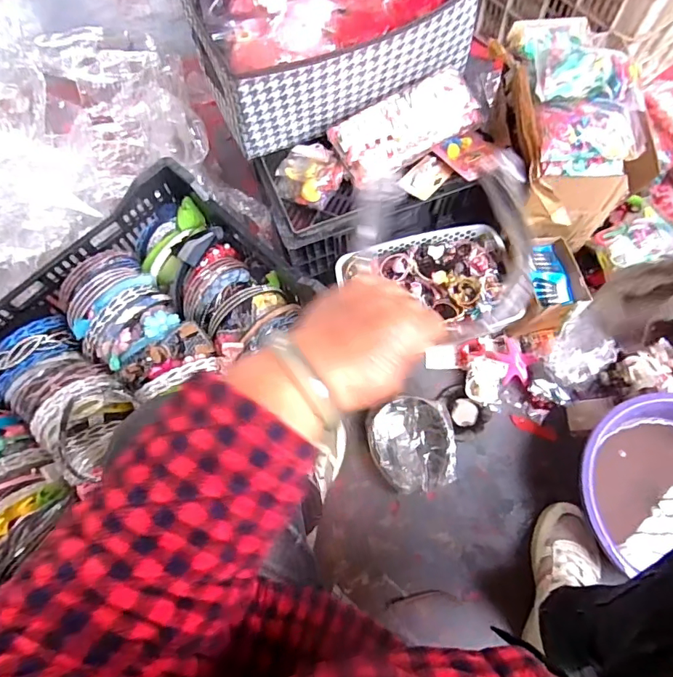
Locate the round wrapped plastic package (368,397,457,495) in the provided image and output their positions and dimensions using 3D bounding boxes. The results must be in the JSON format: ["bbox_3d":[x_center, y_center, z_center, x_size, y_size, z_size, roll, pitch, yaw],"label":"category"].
[{"bbox_3d":[0.127,0.176,0.781,0.135,0.022,0.145,-1,69,3],"label":"round wrapped plastic package"}]

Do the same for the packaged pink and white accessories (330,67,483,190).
[{"bbox_3d":[0.109,-0.334,0.738,0.237,0.056,0.102,-30,71,-8],"label":"packaged pink and white accessories"}]

